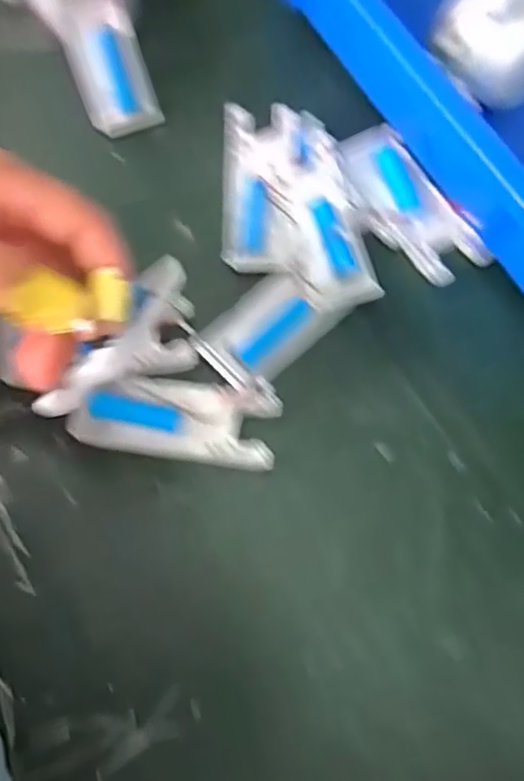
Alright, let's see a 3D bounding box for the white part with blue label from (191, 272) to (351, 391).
[{"bbox_3d":[0.002,-0.035,0.352,0.072,0.010,0.048,-39,73,-12],"label":"white part with blue label"}]

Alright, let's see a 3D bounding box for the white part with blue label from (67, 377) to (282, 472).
[{"bbox_3d":[-0.046,0.015,0.332,0.107,0.012,0.043,8,70,5],"label":"white part with blue label"}]

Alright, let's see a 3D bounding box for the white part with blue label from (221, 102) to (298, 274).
[{"bbox_3d":[-0.002,-0.123,0.374,0.043,0.025,0.105,1,70,2],"label":"white part with blue label"}]

